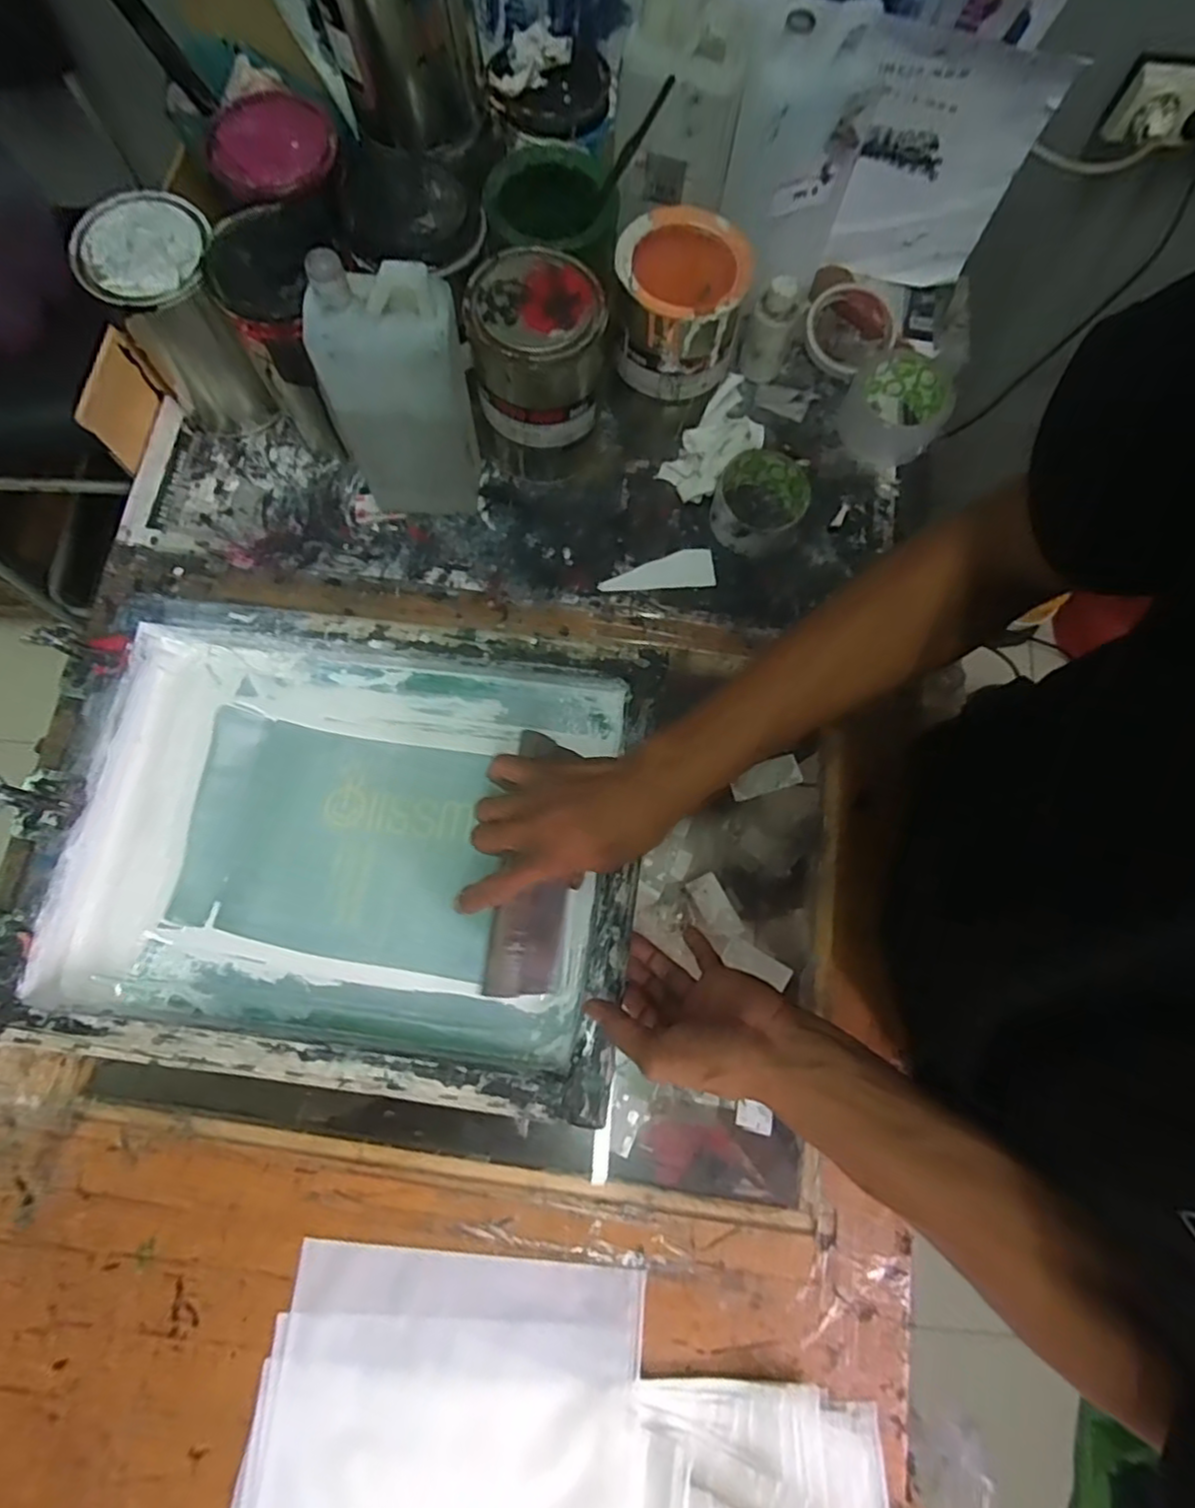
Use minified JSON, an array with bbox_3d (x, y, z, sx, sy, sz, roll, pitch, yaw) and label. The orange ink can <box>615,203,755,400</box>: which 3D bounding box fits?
[{"bbox_3d":[0.069,-0.381,0.556,0.101,0.082,0.108,1,77,-3],"label":"orange ink can"}]

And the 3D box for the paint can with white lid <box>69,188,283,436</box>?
[{"bbox_3d":[-0.352,-0.375,0.566,0.098,0.153,0.101,1,77,-3],"label":"paint can with white lid"}]

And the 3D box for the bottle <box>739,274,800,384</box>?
[{"bbox_3d":[0.159,-0.390,0.604,0.038,0.083,0.030,15,76,1],"label":"bottle"}]

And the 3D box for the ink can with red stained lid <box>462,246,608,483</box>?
[{"bbox_3d":[-0.050,-0.325,0.567,0.110,0.147,0.106,-4,77,-2],"label":"ink can with red stained lid"}]

